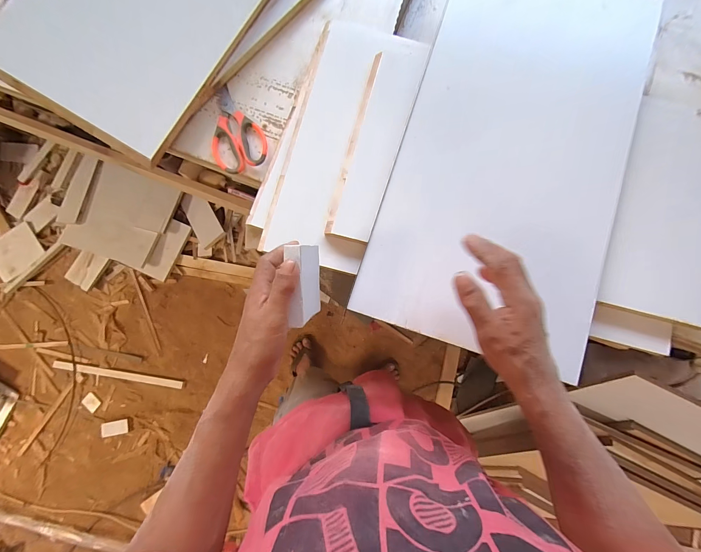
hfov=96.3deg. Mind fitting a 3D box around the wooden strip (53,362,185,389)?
[{"bbox_3d":[-0.917,0.388,1.234,0.528,0.018,0.031,8,82,3],"label":"wooden strip"}]

